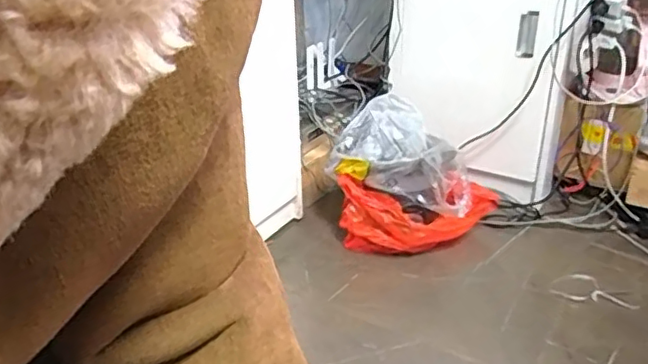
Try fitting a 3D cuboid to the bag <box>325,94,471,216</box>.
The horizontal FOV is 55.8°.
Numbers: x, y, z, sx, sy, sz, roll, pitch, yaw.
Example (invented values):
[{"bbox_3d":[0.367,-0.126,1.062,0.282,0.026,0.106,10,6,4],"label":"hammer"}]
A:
[{"bbox_3d":[0.172,-0.058,1.356,0.297,0.195,0.176,16,32,31],"label":"bag"}]

